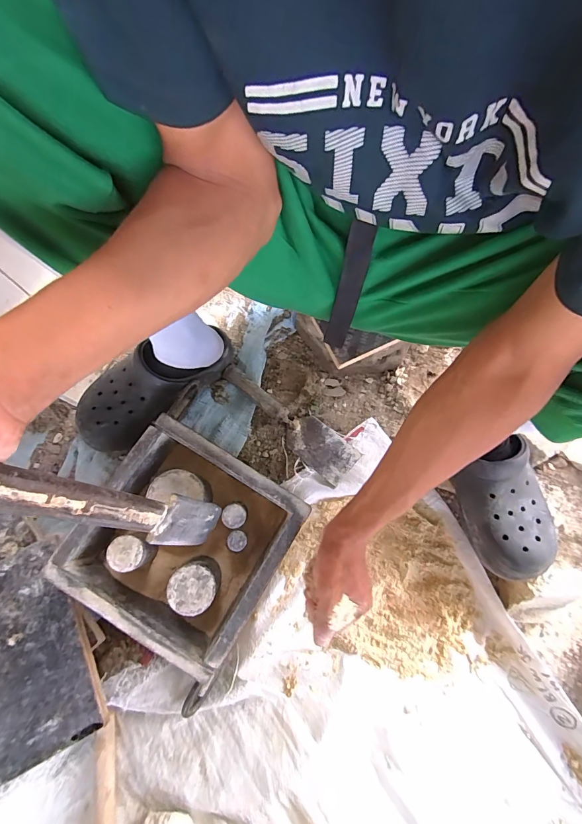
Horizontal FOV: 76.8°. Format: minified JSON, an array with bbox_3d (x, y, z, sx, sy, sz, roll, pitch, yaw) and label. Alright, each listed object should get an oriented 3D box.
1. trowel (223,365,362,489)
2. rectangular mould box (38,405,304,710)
[{"bbox_3d":[-0.003,0.008,0.611,0.260,0.026,0.072,43,77,9],"label":"trowel"},{"bbox_3d":[-0.133,0.181,0.510,0.255,0.121,0.242,31,75,6],"label":"rectangular mould box"}]

